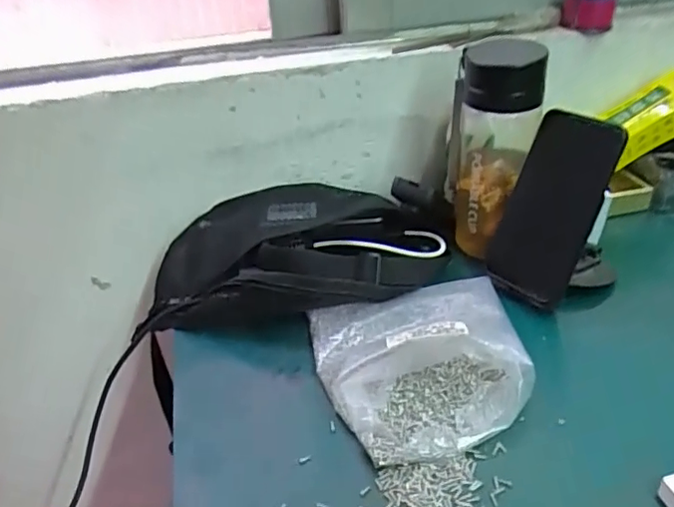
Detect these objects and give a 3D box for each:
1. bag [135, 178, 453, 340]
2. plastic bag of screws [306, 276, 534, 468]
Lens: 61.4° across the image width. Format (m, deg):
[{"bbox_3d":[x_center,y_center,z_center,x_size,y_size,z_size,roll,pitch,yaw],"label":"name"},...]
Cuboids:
[{"bbox_3d":[-0.035,-0.009,0.559,0.284,0.077,0.180,0,33,8],"label":"bag"},{"bbox_3d":[0.070,0.070,0.441,0.166,0.049,0.166,-10,33,-9],"label":"plastic bag of screws"}]

